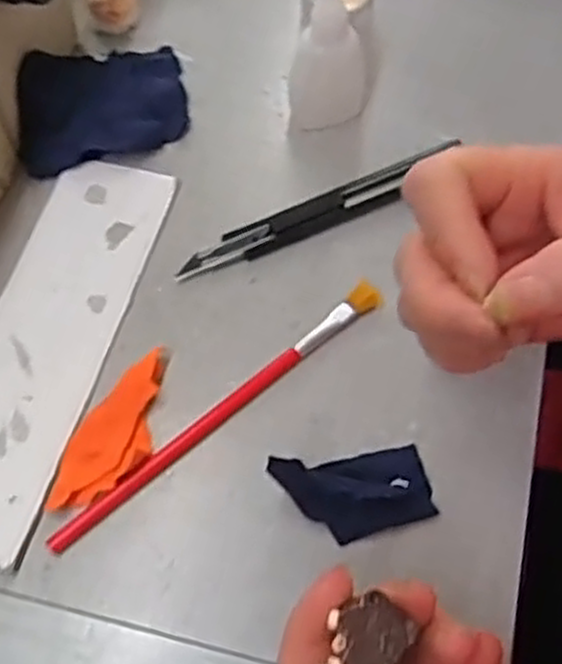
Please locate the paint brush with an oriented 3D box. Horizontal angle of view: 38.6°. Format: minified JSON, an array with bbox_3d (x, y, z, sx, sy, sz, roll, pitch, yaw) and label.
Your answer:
[{"bbox_3d":[-0.022,0.032,0.326,0.167,0.007,0.012,-39,71,-18],"label":"paint brush"}]

